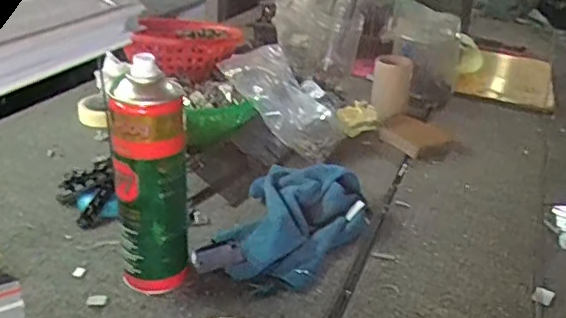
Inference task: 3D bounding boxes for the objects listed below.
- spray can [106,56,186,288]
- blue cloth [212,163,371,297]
[{"bbox_3d":[-0.116,0.024,0.527,0.053,0.218,0.057,17,29,22],"label":"spray can"},{"bbox_3d":[0.016,0.067,0.649,0.158,0.048,0.207,8,27,4],"label":"blue cloth"}]

